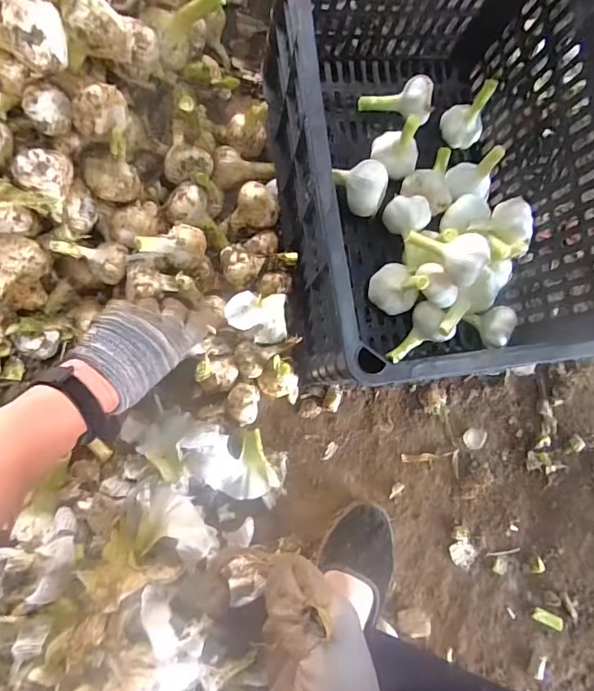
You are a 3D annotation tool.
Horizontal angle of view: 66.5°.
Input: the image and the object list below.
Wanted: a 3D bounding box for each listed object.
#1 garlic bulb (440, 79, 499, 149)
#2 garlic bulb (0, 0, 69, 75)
[{"bbox_3d":[0.217,-0.286,0.571,0.053,0.093,0.043,41,79,-3],"label":"garlic bulb"},{"bbox_3d":[-0.230,-0.276,0.402,0.036,0.051,0.053,-4,85,-10],"label":"garlic bulb"}]

